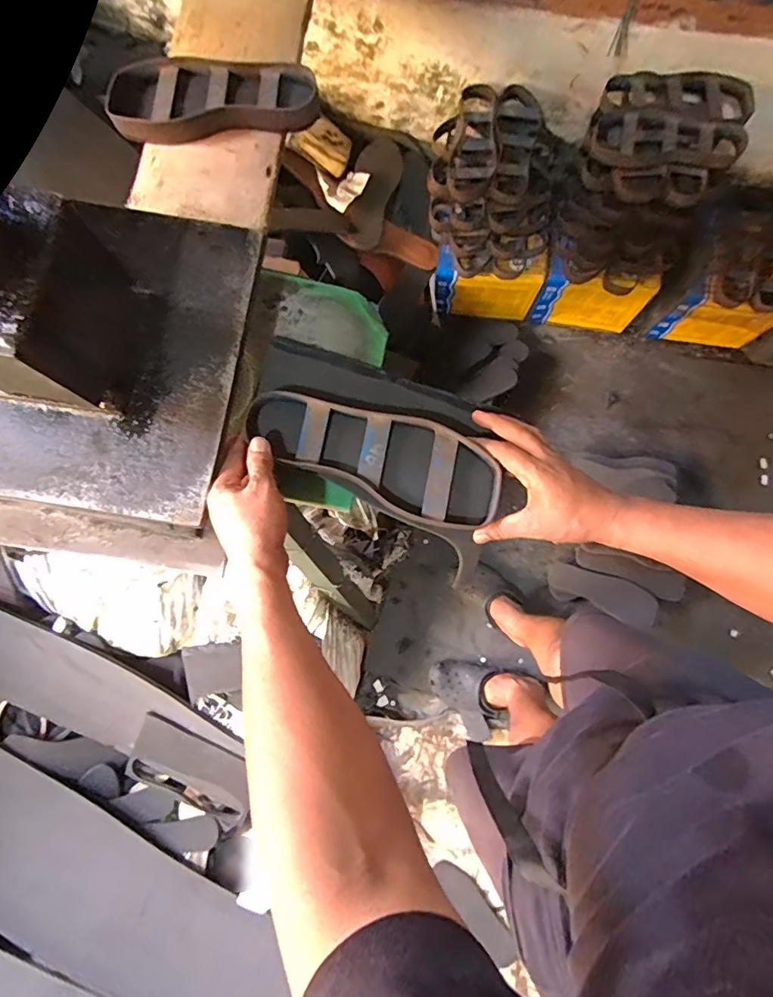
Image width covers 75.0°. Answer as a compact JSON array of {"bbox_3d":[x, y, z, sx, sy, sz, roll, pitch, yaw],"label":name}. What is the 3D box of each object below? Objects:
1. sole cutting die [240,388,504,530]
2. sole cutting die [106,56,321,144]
[{"bbox_3d":[-0.010,-0.046,0.502,0.257,0.017,0.098,21,81,0],"label":"sole cutting die"},{"bbox_3d":[-0.214,-0.495,0.626,0.254,0.044,0.106,6,80,2],"label":"sole cutting die"}]

